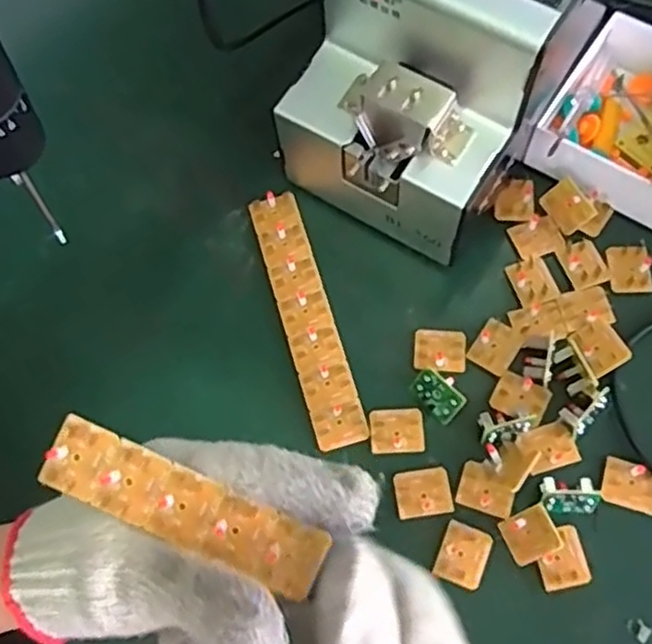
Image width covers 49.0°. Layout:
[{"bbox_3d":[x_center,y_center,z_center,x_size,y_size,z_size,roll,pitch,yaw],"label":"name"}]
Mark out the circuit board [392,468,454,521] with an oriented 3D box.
[{"bbox_3d":[0.053,0.094,0.391,0.030,0.005,0.025,-9,68,-1],"label":"circuit board"}]

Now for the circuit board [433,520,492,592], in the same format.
[{"bbox_3d":[0.072,0.123,0.377,0.024,0.010,0.031,20,71,10],"label":"circuit board"}]

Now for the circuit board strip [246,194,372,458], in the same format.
[{"bbox_3d":[-0.013,-0.005,0.431,0.029,0.007,0.165,-16,68,-4],"label":"circuit board strip"}]

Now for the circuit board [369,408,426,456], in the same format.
[{"bbox_3d":[0.040,0.061,0.403,0.030,0.004,0.025,-5,76,3],"label":"circuit board"}]

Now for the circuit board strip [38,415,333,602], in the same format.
[{"bbox_3d":[-0.057,0.076,0.291,0.117,0.004,0.027,25,87,0],"label":"circuit board strip"}]

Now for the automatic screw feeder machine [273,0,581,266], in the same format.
[{"bbox_3d":[0.065,-0.150,0.410,0.122,0.145,0.166,31,73,14],"label":"automatic screw feeder machine"}]

